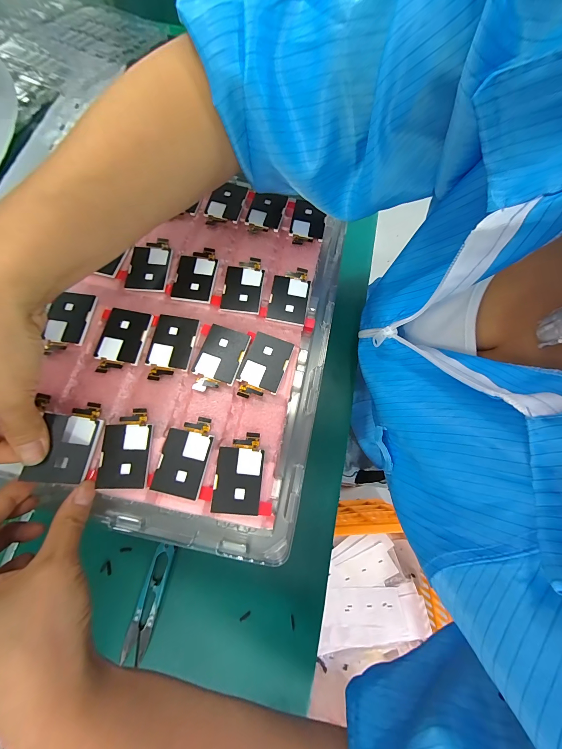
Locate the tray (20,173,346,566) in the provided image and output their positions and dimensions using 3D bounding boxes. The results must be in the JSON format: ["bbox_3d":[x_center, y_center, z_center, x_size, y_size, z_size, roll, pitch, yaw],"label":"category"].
[{"bbox_3d":[-0.070,-0.035,0.246,0.220,0.032,0.317,13,70,3],"label":"tray"}]

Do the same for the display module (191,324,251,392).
[{"bbox_3d":[-0.052,-0.013,0.230,0.037,0.004,0.057,15,72,3],"label":"display module"}]

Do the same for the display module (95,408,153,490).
[{"bbox_3d":[-0.117,0.055,0.205,0.035,0.004,0.057,0,72,-2],"label":"display module"}]

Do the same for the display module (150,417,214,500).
[{"bbox_3d":[-0.072,0.060,0.206,0.034,0.004,0.056,12,72,2],"label":"display module"}]

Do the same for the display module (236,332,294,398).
[{"bbox_3d":[-0.015,-0.006,0.231,0.036,0.006,0.056,19,72,4],"label":"display module"}]

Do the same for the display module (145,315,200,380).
[{"bbox_3d":[-0.092,-0.023,0.231,0.037,0.005,0.055,5,72,-1],"label":"display module"}]

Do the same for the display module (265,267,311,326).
[{"bbox_3d":[0.008,-0.074,0.254,0.035,0.004,0.057,11,72,1],"label":"display module"}]

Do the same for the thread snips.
[{"bbox_3d":[-0.121,0.208,0.253,0.021,0.008,0.087,10,72,1],"label":"thread snips"}]

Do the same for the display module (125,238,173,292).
[{"bbox_3d":[-0.121,-0.102,0.254,0.033,0.004,0.055,6,74,-9],"label":"display module"}]

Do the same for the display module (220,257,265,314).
[{"bbox_3d":[-0.034,-0.083,0.255,0.034,0.005,0.057,6,72,0],"label":"display module"}]

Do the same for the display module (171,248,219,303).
[{"bbox_3d":[-0.080,-0.093,0.255,0.037,0.005,0.058,7,72,0],"label":"display module"}]

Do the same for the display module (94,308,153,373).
[{"bbox_3d":[-0.134,-0.028,0.230,0.035,0.006,0.055,9,72,1],"label":"display module"}]

